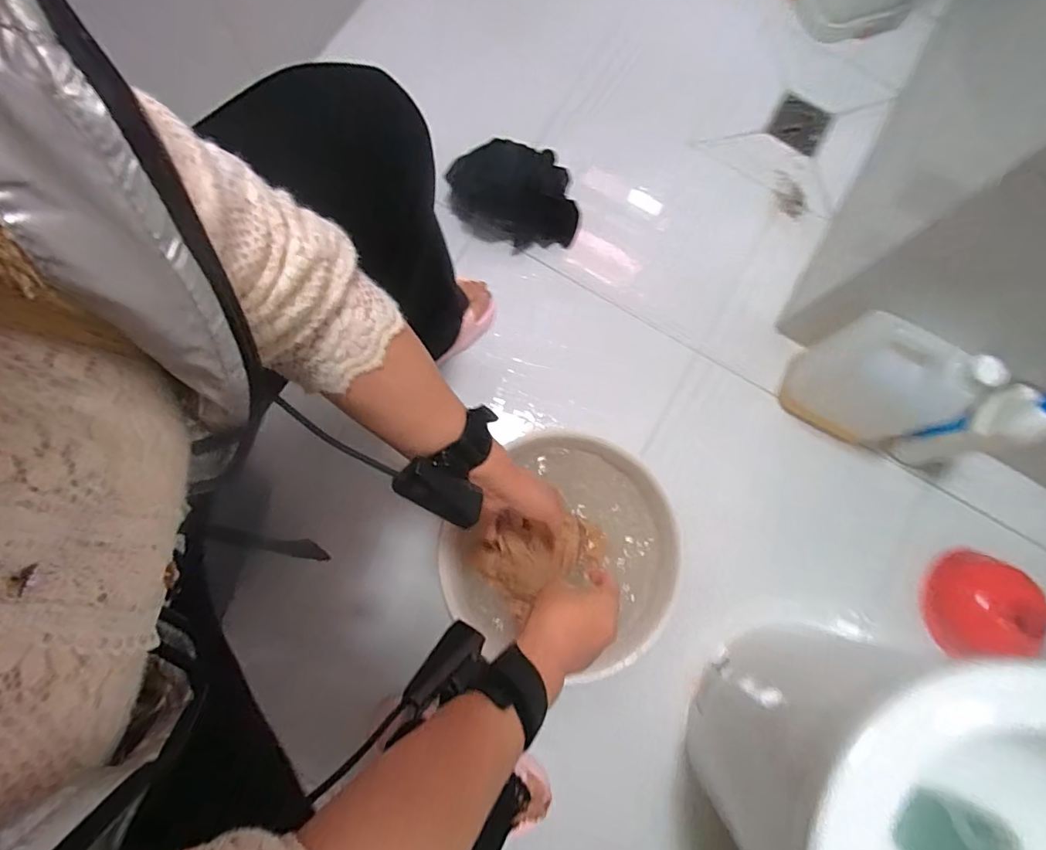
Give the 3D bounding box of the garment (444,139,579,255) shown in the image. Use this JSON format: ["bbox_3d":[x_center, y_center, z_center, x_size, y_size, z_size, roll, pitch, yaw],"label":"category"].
[{"bbox_3d":[-0.013,-0.342,0.797,0.204,0.115,0.116,12,80,-1],"label":"garment"}]

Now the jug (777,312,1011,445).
[{"bbox_3d":[0.470,-0.057,0.704,0.167,0.227,0.104,41,81,4],"label":"jug"}]

